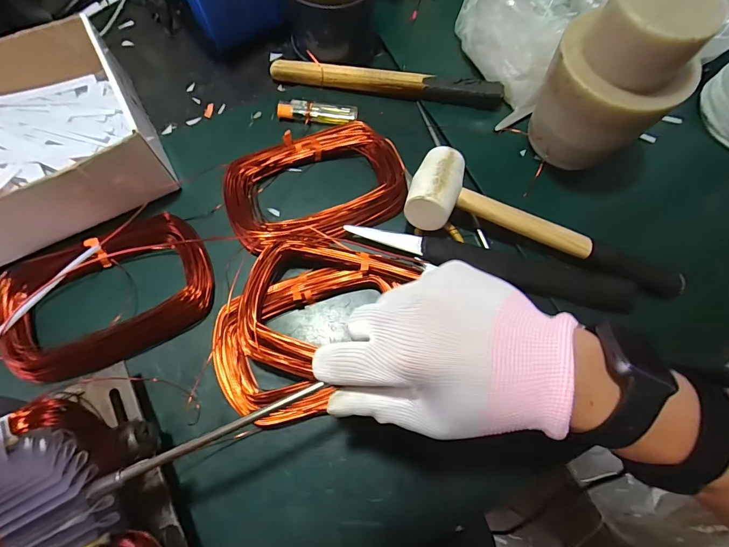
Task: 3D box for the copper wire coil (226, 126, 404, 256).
[{"bbox_3d":[-0.049,-0.086,0.378,0.171,0.022,0.116,-21,73,-9],"label":"copper wire coil"}]

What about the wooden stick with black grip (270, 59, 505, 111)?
[{"bbox_3d":[0.024,-0.216,0.424,0.256,0.021,0.030,7,71,0],"label":"wooden stick with black grip"}]

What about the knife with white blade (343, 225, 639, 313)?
[{"bbox_3d":[0.117,-0.012,0.352,0.257,0.022,0.037,17,71,4],"label":"knife with white blade"}]

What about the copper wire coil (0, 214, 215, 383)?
[{"bbox_3d":[-0.226,0.014,0.335,0.171,0.021,0.127,-21,73,-9],"label":"copper wire coil"}]

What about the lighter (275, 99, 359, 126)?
[{"bbox_3d":[-0.051,-0.178,0.413,0.085,0.008,0.027,5,71,-1],"label":"lighter"}]

